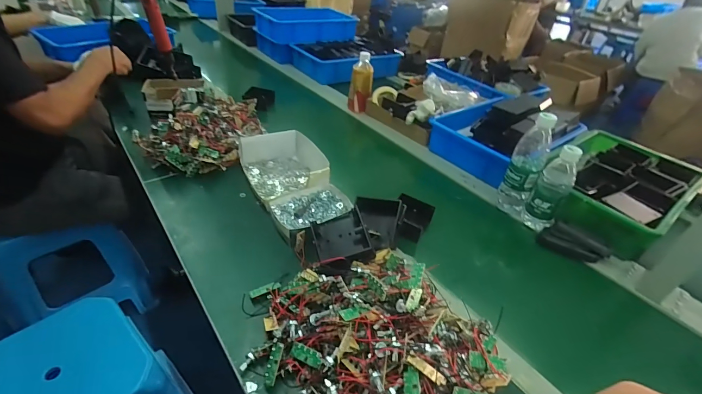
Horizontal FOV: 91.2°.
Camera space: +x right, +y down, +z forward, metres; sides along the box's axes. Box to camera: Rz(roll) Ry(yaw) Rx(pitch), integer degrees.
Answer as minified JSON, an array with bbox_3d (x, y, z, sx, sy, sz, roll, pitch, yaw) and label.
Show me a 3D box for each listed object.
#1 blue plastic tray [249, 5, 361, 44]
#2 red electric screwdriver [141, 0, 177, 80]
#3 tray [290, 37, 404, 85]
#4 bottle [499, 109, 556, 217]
[{"bbox_3d":[-0.202,-0.782,1.573,0.389,0.109,0.294,-25,47,-35],"label":"blue plastic tray"},{"bbox_3d":[-0.493,-0.426,0.886,0.039,0.265,0.035,-4,60,-15],"label":"red electric screwdriver"},{"bbox_3d":[-0.002,-0.589,1.473,0.430,0.093,0.289,-24,47,-34],"label":"tray"},{"bbox_3d":[0.376,-0.065,0.741,0.067,0.224,0.056,25,40,22],"label":"bottle"}]

